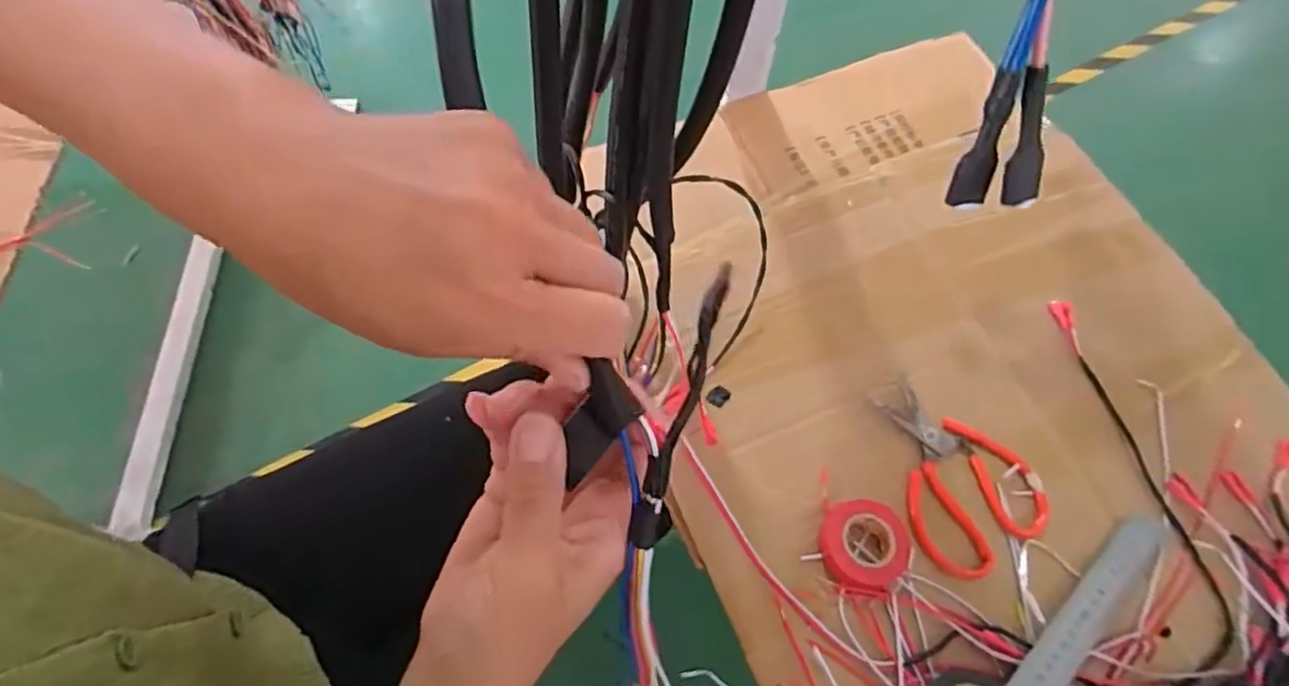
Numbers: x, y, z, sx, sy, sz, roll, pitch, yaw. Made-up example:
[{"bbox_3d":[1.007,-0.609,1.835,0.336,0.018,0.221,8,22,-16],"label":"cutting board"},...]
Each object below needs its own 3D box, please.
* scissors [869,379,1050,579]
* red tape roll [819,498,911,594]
[{"bbox_3d":[0.245,0.097,0.511,0.101,0.011,0.146,-8,63,-4],"label":"scissors"},{"bbox_3d":[0.157,0.144,0.479,0.058,0.025,0.060,0,63,0],"label":"red tape roll"}]

